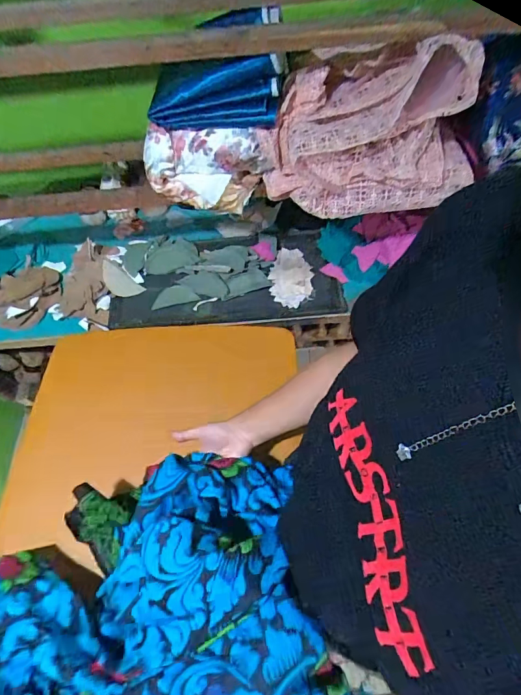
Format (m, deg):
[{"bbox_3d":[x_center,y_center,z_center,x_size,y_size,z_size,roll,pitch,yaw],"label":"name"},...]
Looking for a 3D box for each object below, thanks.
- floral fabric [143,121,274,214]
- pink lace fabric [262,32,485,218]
[{"bbox_3d":[-0.089,-0.301,0.672,0.202,0.132,0.068,-1,61,3],"label":"floral fabric"},{"bbox_3d":[0.170,-0.335,0.608,0.320,0.201,0.137,0,61,4],"label":"pink lace fabric"}]

